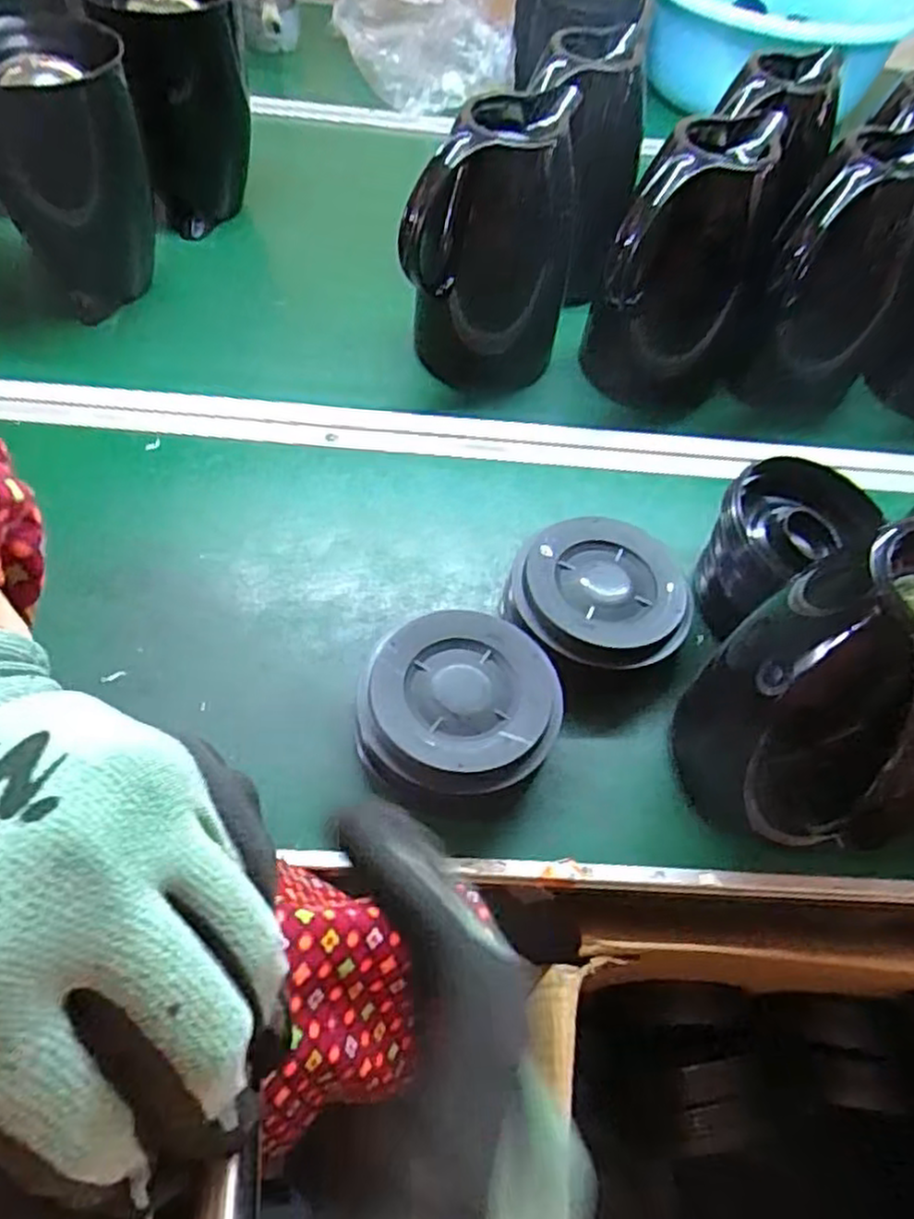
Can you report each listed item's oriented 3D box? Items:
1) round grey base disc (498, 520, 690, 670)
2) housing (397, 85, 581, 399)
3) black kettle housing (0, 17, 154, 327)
[{"bbox_3d":[0.095,-0.005,0.509,0.119,0.048,0.113,2,58,-3],"label":"round grey base disc"},{"bbox_3d":[0.035,-0.304,0.607,0.121,0.186,0.149,15,58,4],"label":"housing"},{"bbox_3d":[-0.315,-0.352,0.608,0.120,0.185,0.114,-27,64,-19],"label":"black kettle housing"}]

